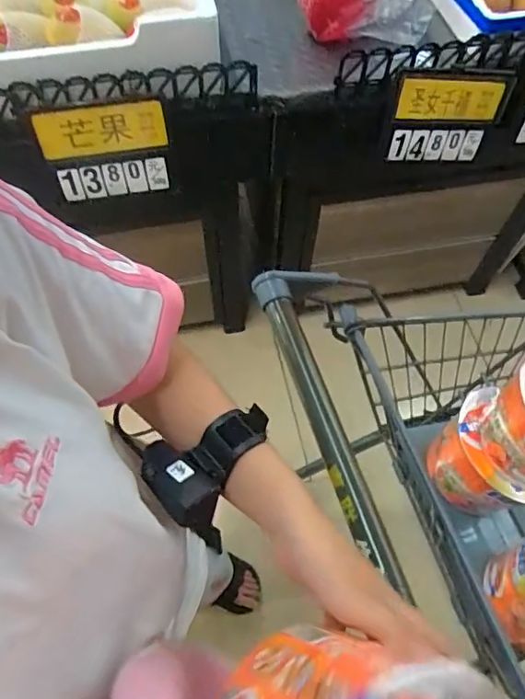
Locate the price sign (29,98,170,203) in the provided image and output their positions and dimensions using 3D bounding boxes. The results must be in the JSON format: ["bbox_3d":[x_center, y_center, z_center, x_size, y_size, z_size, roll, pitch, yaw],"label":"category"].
[{"bbox_3d":[-0.253,-0.319,0.848,0.197,0.149,0.007,-9,43,-5],"label":"price sign"}]

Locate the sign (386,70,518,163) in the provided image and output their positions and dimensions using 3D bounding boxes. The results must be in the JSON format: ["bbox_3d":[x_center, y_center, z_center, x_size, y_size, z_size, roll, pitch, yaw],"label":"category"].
[{"bbox_3d":[0.331,-0.408,0.923,0.219,0.153,0.026,-3,44,-11],"label":"sign"}]

